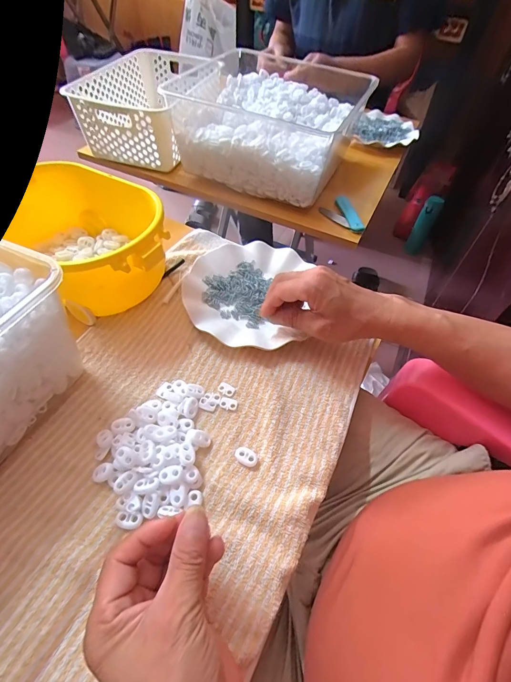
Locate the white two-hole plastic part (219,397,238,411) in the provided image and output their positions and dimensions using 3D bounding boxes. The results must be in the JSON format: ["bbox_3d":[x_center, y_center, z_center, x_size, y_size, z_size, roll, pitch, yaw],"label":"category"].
[{"bbox_3d":[-0.029,0.067,0.363,0.019,0.004,0.013,12,54,5],"label":"white two-hole plastic part"}]

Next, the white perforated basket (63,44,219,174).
[{"bbox_3d":[-0.213,-0.483,0.699,0.191,0.109,0.307,11,54,5],"label":"white perforated basket"}]

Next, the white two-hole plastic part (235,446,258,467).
[{"bbox_3d":[-0.009,0.112,0.328,0.023,0.004,0.015,24,56,13],"label":"white two-hole plastic part"}]

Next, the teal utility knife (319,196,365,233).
[{"bbox_3d":[0.156,-0.220,0.587,0.048,0.014,0.090,-23,58,-20],"label":"teal utility knife"}]

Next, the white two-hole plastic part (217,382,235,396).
[{"bbox_3d":[-0.033,0.052,0.373,0.019,0.004,0.013,30,57,17],"label":"white two-hole plastic part"}]

